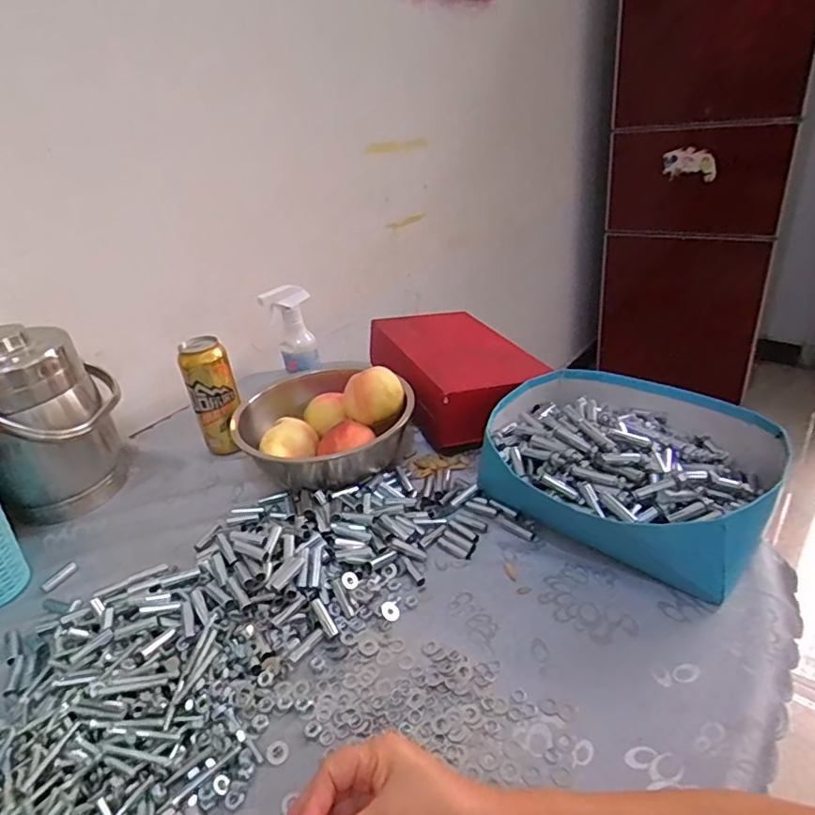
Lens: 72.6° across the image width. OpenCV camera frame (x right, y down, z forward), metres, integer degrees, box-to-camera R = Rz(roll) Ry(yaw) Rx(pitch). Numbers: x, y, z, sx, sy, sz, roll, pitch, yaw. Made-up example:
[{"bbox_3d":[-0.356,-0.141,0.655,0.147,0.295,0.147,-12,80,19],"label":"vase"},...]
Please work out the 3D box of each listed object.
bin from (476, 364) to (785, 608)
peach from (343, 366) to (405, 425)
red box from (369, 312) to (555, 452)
[{"bbox_3d":[0.241,0.062,0.633,0.283,0.109,0.255,16,37,34],"label":"bin"},{"bbox_3d":[-0.047,-0.021,0.745,0.071,0.059,0.071,-17,32,-18],"label":"peach"},{"bbox_3d":[0.079,-0.061,0.848,0.187,0.084,0.331,-17,32,-16],"label":"red box"}]

